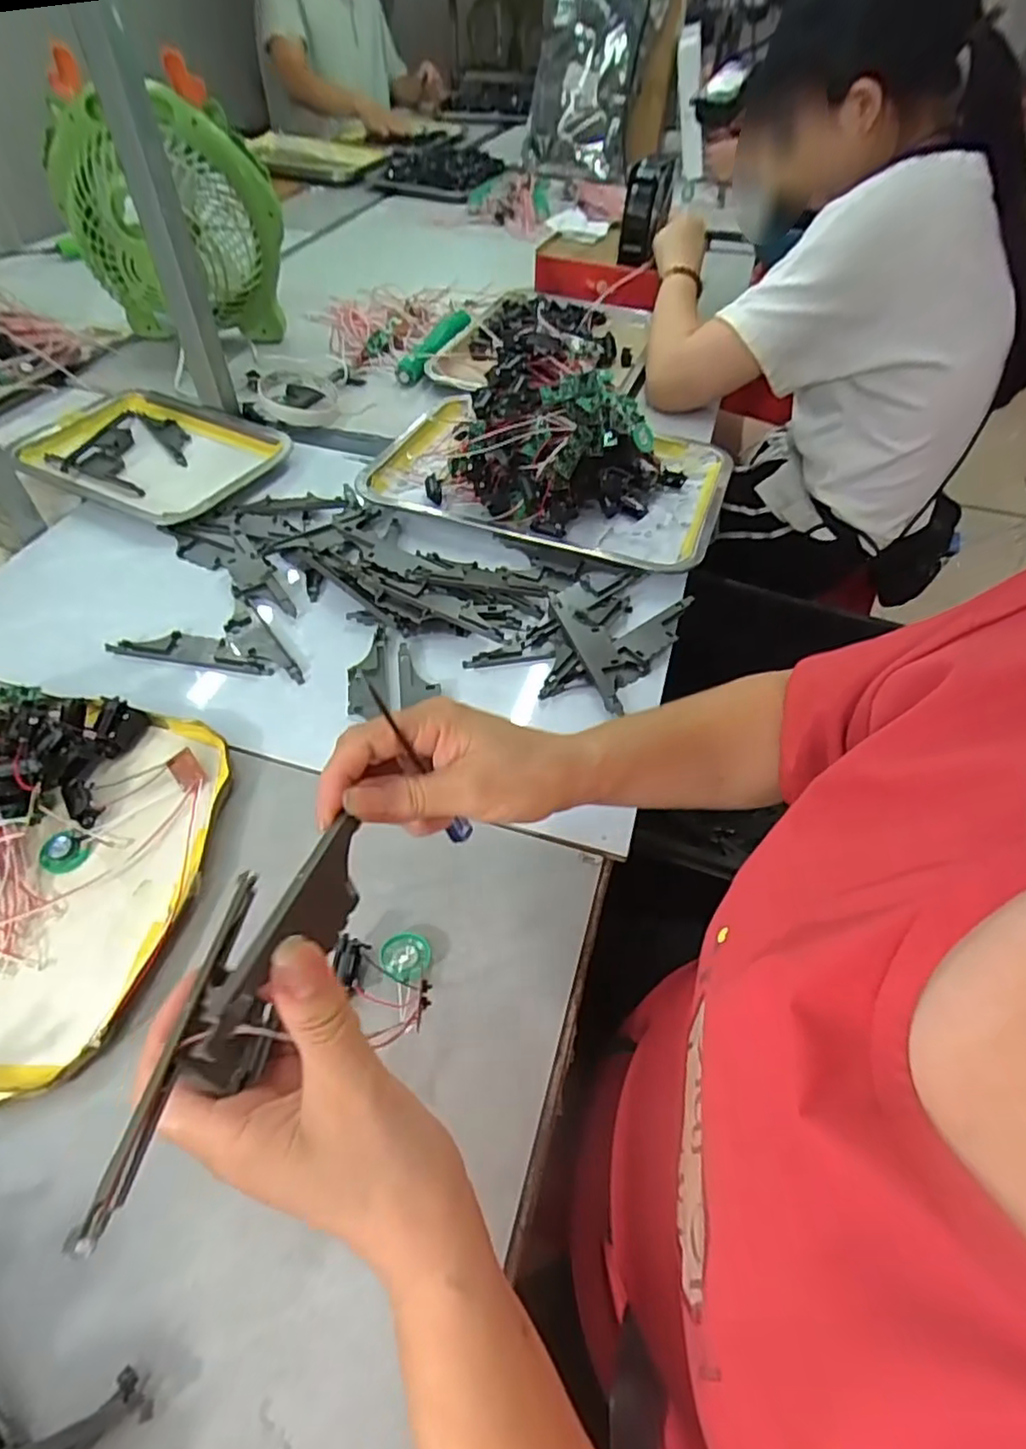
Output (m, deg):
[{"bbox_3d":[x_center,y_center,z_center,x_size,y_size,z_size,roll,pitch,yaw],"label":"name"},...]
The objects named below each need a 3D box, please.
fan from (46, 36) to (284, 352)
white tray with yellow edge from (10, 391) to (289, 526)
[{"bbox_3d":[-0.396,-0.587,0.767,0.230,0.268,0.147,-17,54,-16],"label":"fan"},{"bbox_3d":[-0.391,-0.292,0.697,0.266,0.019,0.193,21,53,13],"label":"white tray with yellow edge"}]

